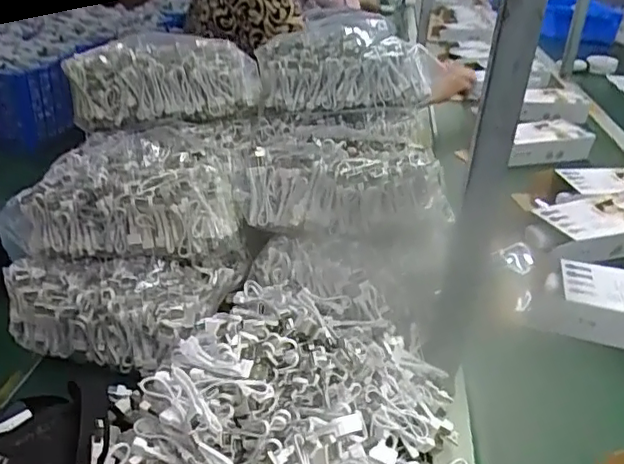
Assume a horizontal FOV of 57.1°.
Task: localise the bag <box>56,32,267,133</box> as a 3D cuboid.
[{"bbox_3d":[-0.189,-0.197,0.742,0.236,0.104,0.110,-2,26,-6],"label":"bag"}]

